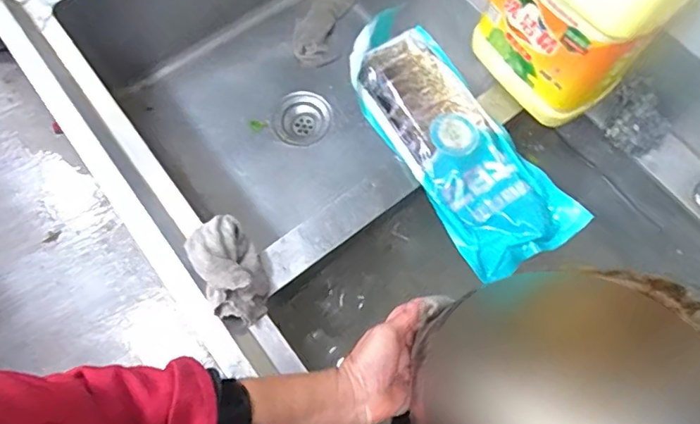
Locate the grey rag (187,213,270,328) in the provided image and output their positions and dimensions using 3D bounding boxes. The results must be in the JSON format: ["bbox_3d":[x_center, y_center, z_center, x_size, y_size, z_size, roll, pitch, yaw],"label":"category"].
[{"bbox_3d":[-0.144,0.065,0.595,0.074,0.056,0.132,-25,72,-9],"label":"grey rag"}]

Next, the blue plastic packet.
[{"bbox_3d":[0.127,-0.112,0.679,0.155,0.041,0.408,-29,73,-11],"label":"blue plastic packet"}]

